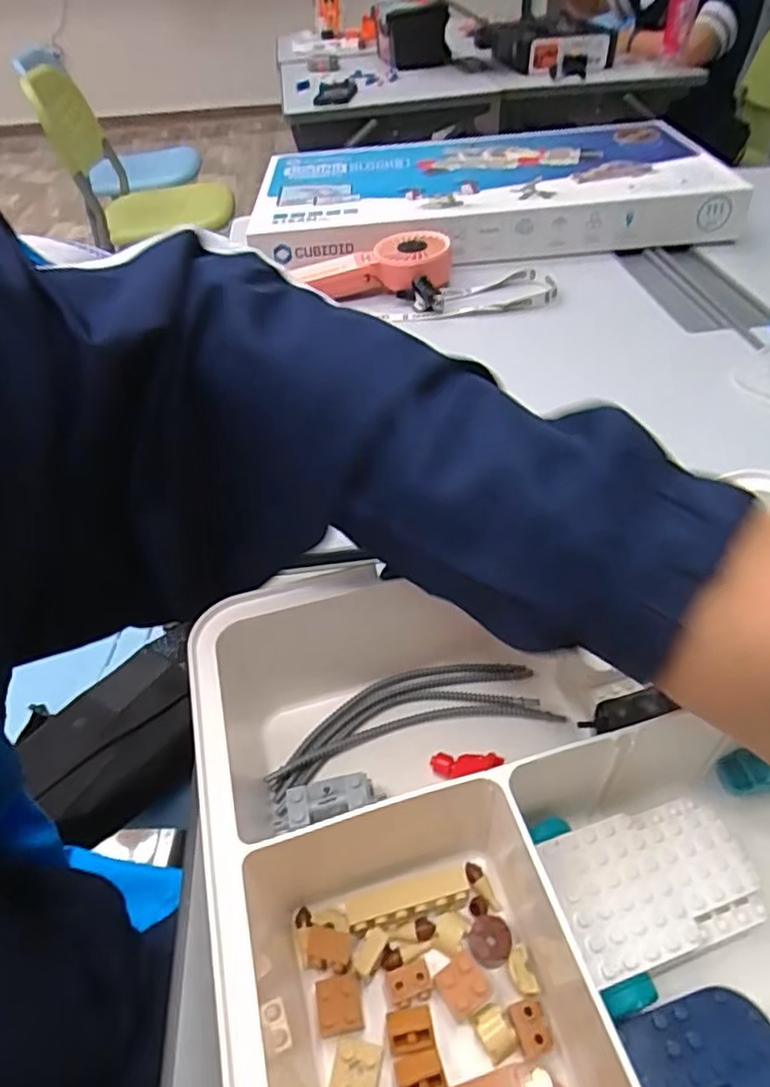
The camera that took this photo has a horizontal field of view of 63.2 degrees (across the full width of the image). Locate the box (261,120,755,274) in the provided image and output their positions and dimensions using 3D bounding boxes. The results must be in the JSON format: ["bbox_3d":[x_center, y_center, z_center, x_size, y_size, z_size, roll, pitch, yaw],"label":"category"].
[{"bbox_3d":[0.114,-0.441,0.780,0.530,0.056,0.307,-4,45,1],"label":"box"}]

